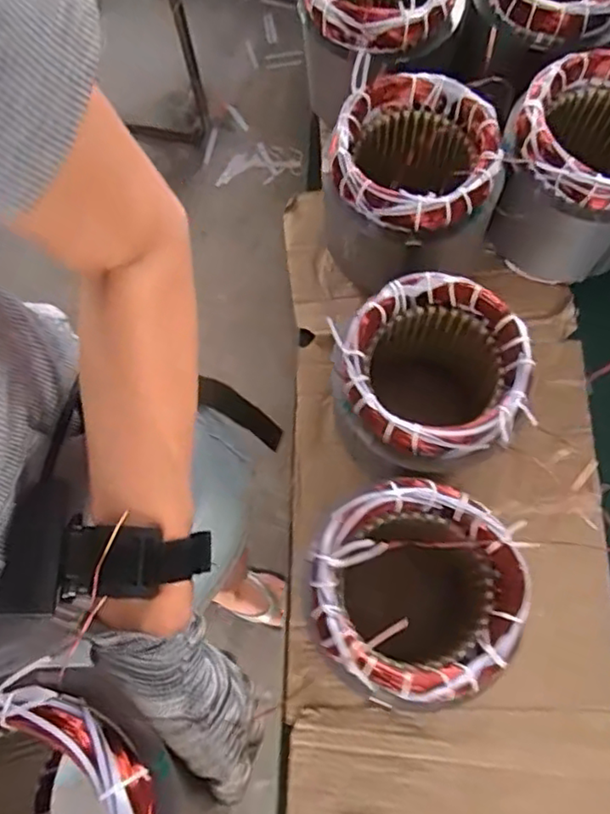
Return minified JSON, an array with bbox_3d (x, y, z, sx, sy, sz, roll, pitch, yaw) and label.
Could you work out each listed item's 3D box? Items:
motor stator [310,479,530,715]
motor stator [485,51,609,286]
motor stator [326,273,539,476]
[{"bbox_3d":[0.079,0.138,0.473,0.132,0.173,0.132,18,75,8],"label":"motor stator"},{"bbox_3d":[0.250,-0.212,0.562,0.137,0.131,0.142,10,74,5],"label":"motor stator"},{"bbox_3d":[0.099,-0.012,0.520,0.135,0.149,0.142,-1,73,2],"label":"motor stator"}]

